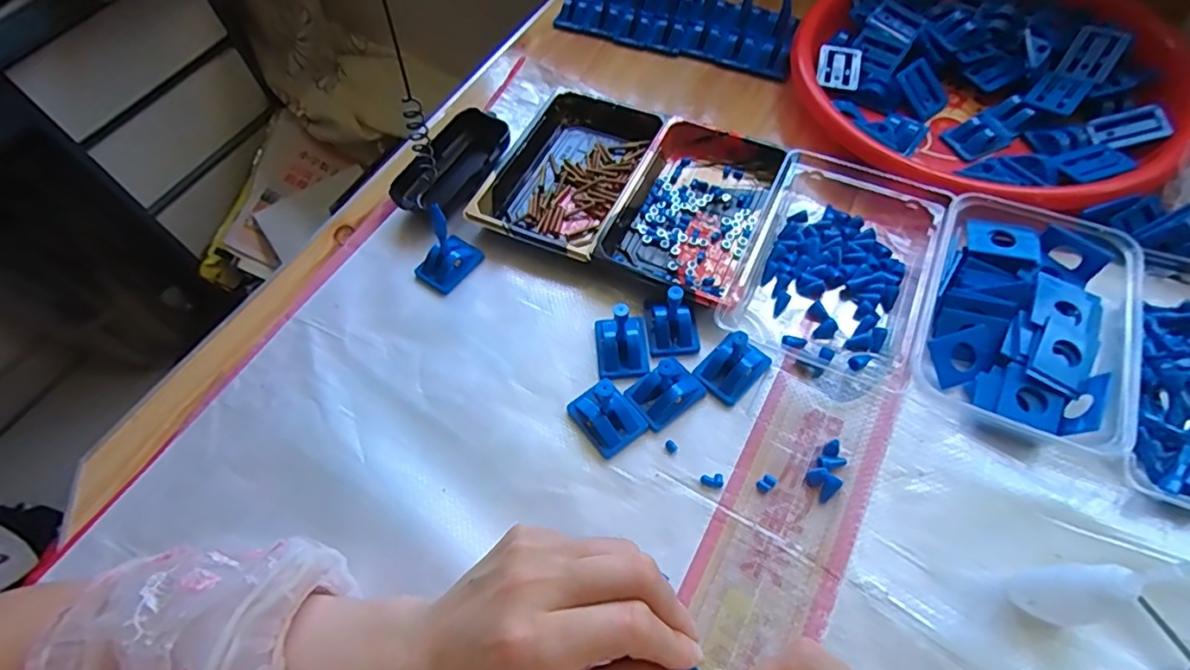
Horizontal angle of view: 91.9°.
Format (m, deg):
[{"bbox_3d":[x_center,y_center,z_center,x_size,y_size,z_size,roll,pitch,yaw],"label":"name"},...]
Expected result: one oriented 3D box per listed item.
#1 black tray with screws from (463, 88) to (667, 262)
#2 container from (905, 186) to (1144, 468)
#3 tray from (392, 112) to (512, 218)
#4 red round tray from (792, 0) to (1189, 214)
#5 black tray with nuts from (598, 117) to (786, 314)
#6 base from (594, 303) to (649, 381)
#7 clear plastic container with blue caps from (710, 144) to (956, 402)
[{"bbox_3d":[-0.018,-0.135,0.472,0.109,0.024,0.169,21,63,15],"label":"black tray with screws"},{"bbox_3d":[0.272,-0.014,0.368,0.111,0.036,0.156,22,63,16],"label":"container"},{"bbox_3d":[-0.110,-0.138,0.471,0.058,0.027,0.109,23,64,17],"label":"tray"},{"bbox_3d":[0.330,-0.223,0.480,0.301,0.042,0.287,-2,59,3],"label":"red round tray"},{"bbox_3d":[0.075,-0.097,0.436,0.099,0.025,0.160,21,63,16],"label":"black tray with nuts"},{"bbox_3d":[0.017,-0.002,0.376,0.035,0.044,0.043,-6,59,1],"label":"base"},{"bbox_3d":[0.171,-0.054,0.403,0.119,0.031,0.184,21,63,16],"label":"clear plastic container with blue caps"}]

